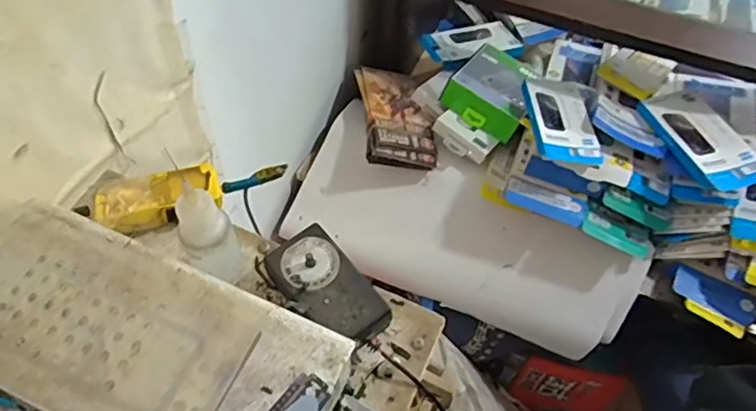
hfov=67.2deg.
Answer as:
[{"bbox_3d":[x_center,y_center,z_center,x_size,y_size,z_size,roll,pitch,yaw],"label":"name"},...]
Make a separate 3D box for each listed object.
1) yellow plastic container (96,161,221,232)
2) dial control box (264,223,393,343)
[{"bbox_3d":[-0.169,-0.007,0.443,0.091,0.023,0.037,-19,58,-15],"label":"yellow plastic container"},{"bbox_3d":[-0.038,0.062,0.411,0.048,0.038,0.093,-34,63,-23],"label":"dial control box"}]

